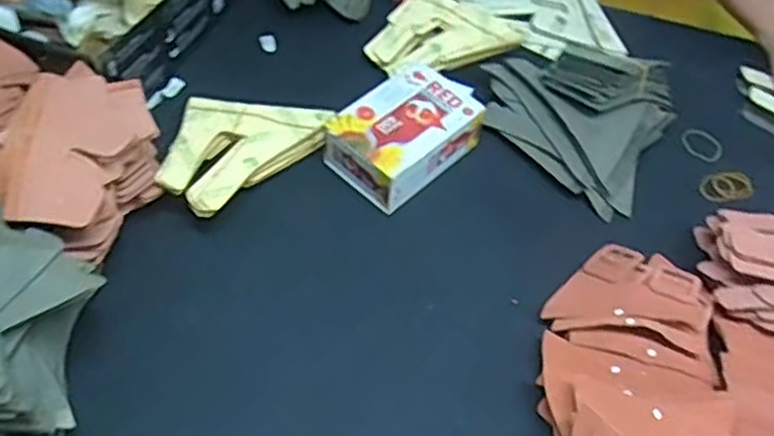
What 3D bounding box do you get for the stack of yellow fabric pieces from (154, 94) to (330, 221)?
[{"bbox_3d":[-0.158,-0.065,0.806,0.166,0.042,0.178,6,54,0],"label":"stack of yellow fabric pieces"}]

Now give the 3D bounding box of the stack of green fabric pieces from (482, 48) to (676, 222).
[{"bbox_3d":[0.229,-0.148,0.861,0.223,0.095,0.223,26,57,14],"label":"stack of green fabric pieces"}]

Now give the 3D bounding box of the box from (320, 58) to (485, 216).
[{"bbox_3d":[0.021,-0.097,0.830,0.121,0.069,0.158,38,60,20],"label":"box"}]

